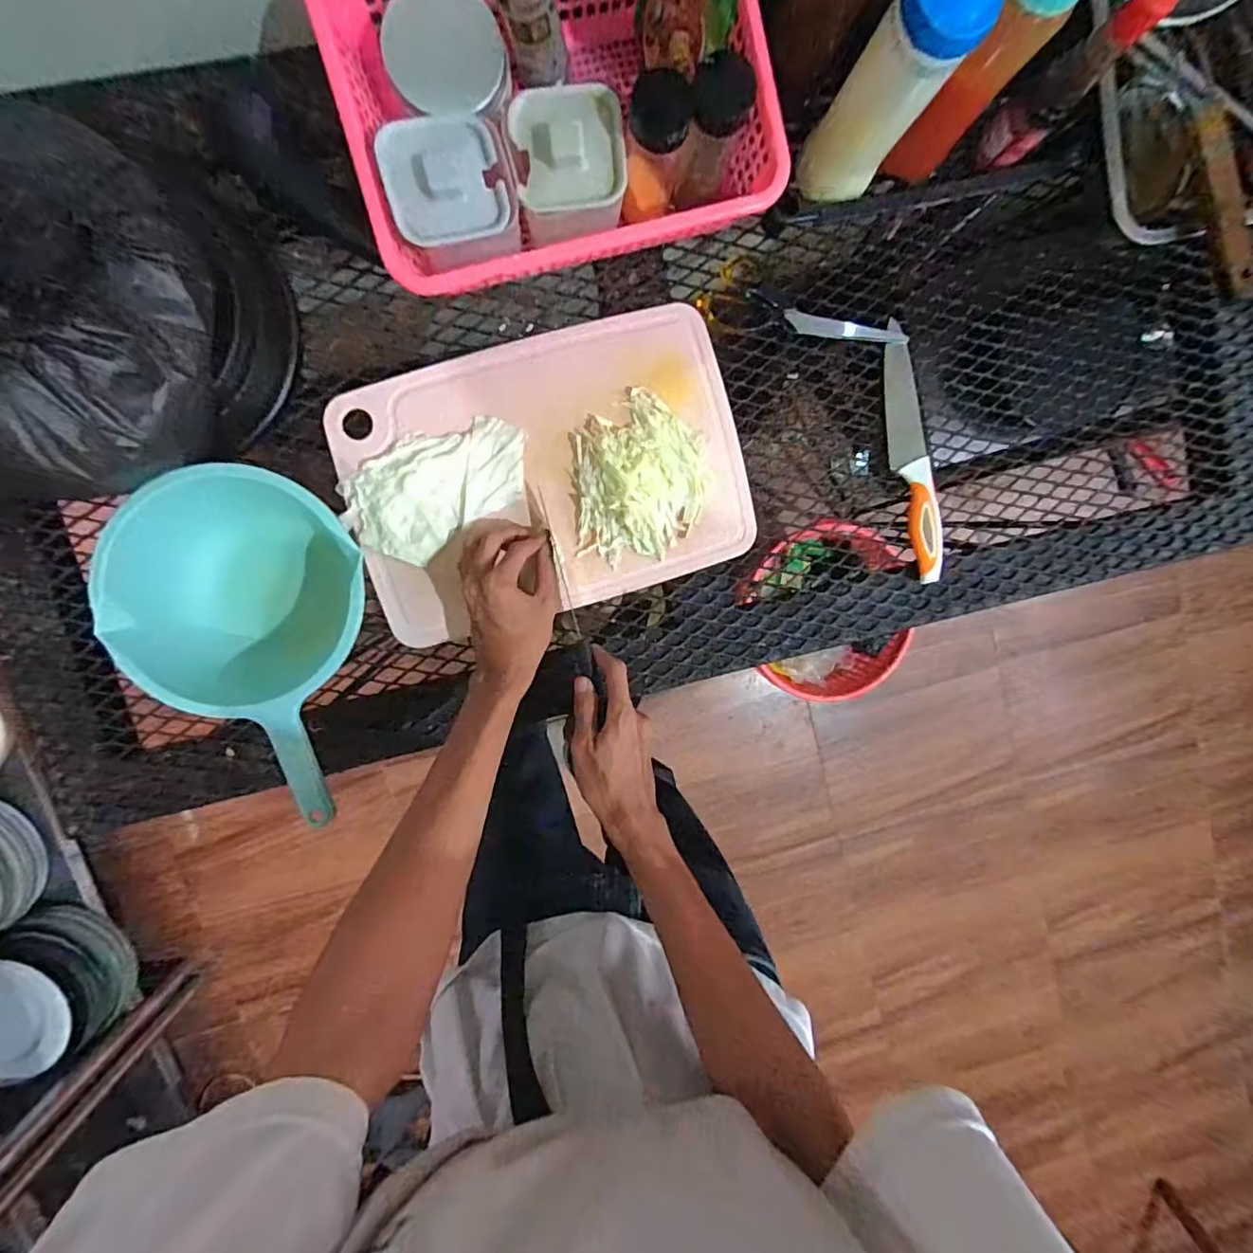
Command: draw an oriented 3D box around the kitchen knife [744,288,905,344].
[{"bbox_3d":[0.186,-0.280,0.521,0.156,0.007,0.023,11,95,-6],"label":"kitchen knife"}]

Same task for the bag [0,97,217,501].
[{"bbox_3d":[-0.372,-0.203,0.354,0.152,0.110,0.235,13,95,-6],"label":"bag"}]

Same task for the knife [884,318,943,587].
[{"bbox_3d":[0.274,-0.163,0.534,0.035,0.023,0.241,-8,97,-4],"label":"knife"}]

